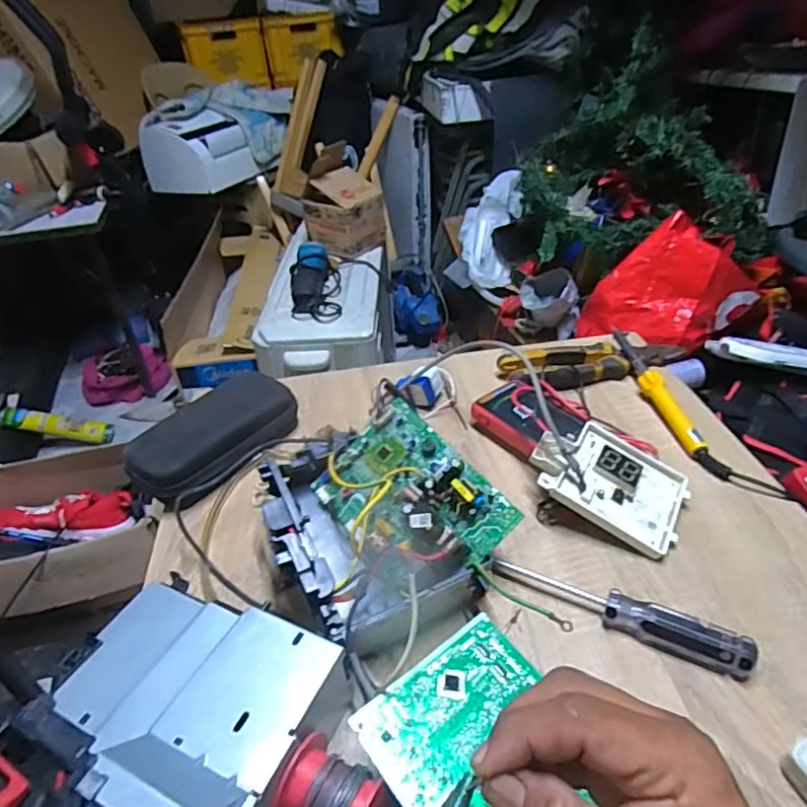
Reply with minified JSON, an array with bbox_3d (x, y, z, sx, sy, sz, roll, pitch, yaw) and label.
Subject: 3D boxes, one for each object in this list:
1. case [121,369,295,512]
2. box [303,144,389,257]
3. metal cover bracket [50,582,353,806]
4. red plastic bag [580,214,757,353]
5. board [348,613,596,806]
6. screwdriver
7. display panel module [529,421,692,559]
[{"bbox_3d":[-0.200,0.034,0.609,0.100,0.047,0.184,24,46,31],"label":"case"},{"bbox_3d":[-0.161,-0.523,1.464,0.159,0.223,0.166,24,46,31],"label":"box"},{"bbox_3d":[-0.146,0.186,0.360,0.197,0.066,0.140,15,42,22],"label":"metal cover bracket"},{"bbox_3d":[0.556,-0.228,1.144,0.336,0.249,0.134,3,39,9],"label":"red plastic bag"},{"bbox_3d":[0.064,0.219,0.323,0.114,0.022,0.170,-28,44,-27],"label":"board"},{"bbox_3d":[0.166,0.159,0.439,0.192,0.024,0.025,16,42,23],"label":"screwdriver"},{"bbox_3d":[0.192,0.066,0.517,0.137,0.019,0.096,32,58,12],"label":"display panel module"}]

